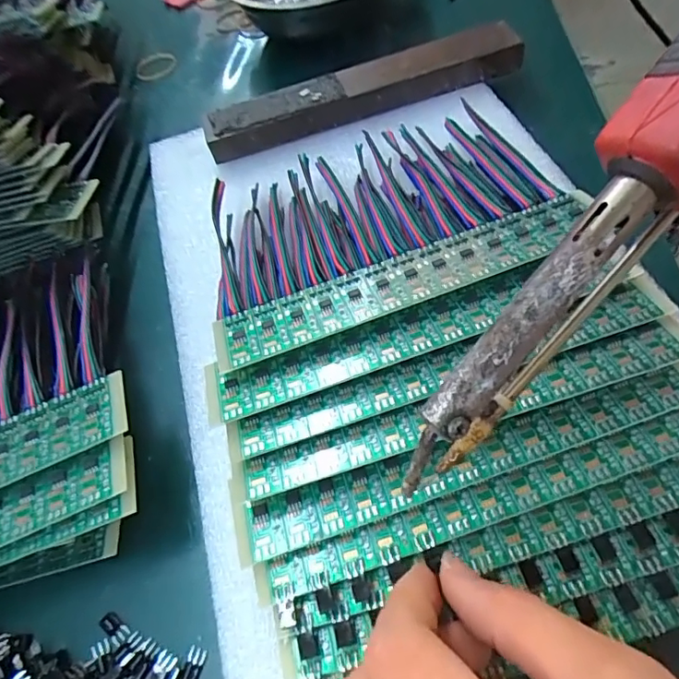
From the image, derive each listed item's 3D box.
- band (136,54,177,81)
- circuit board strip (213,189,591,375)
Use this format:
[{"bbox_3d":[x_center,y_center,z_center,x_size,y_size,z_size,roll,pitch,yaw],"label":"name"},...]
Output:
[{"bbox_3d":[-0.145,-0.216,0.411,0.034,0.005,0.035,-12,57,3],"label":"band"},{"bbox_3d":[0.027,-0.025,0.208,0.159,0.004,0.033,-20,43,-3],"label":"circuit board strip"}]

